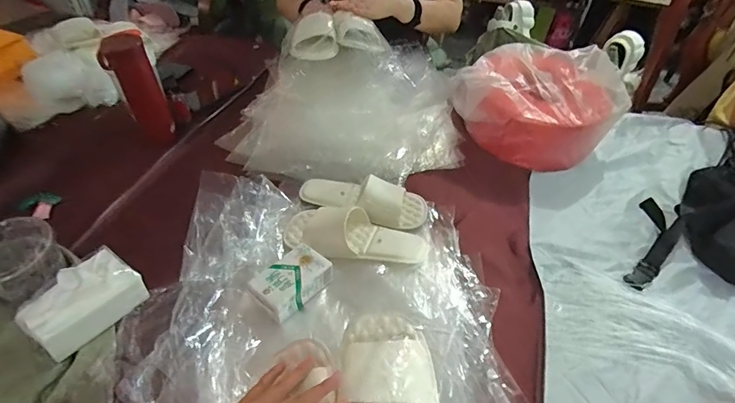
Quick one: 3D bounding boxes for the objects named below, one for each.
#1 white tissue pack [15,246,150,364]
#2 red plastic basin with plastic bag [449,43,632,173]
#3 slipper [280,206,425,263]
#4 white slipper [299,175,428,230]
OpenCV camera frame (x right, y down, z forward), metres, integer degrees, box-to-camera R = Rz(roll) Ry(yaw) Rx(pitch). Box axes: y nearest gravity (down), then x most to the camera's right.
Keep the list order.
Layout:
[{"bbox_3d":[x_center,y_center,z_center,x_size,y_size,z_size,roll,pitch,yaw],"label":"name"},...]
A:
[{"bbox_3d":[-0.386,0.130,0.561,0.096,0.089,0.134,25,50,22],"label":"white tissue pack"},{"bbox_3d":[0.347,-0.207,0.885,0.305,0.168,0.233,36,55,29],"label":"red plastic basin with plastic bag"},{"bbox_3d":[-0.018,0.052,0.680,0.238,0.054,0.091,10,46,8],"label":"slipper"},{"bbox_3d":[-0.008,-0.008,0.750,0.228,0.060,0.092,9,46,8],"label":"white slipper"}]

